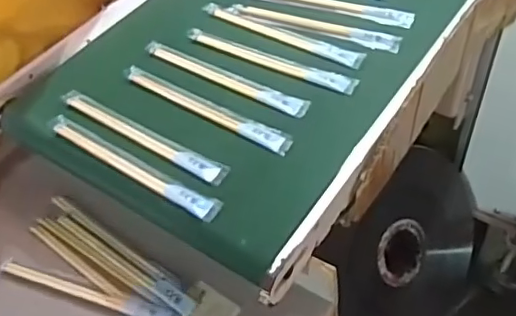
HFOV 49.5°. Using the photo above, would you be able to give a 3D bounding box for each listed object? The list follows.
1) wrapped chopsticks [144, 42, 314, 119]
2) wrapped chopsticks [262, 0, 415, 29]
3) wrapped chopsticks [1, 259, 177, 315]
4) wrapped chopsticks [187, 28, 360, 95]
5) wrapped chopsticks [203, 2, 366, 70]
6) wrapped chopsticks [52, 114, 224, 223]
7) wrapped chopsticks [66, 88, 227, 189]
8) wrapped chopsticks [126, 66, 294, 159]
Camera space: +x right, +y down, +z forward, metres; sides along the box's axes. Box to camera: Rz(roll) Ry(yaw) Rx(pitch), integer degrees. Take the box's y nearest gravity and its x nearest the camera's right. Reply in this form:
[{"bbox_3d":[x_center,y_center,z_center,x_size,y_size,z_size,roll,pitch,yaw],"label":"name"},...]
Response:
[{"bbox_3d":[-0.043,-0.094,0.652,0.226,0.005,0.027,25,56,23],"label":"wrapped chopsticks"},{"bbox_3d":[0.087,-0.200,0.729,0.230,0.007,0.033,18,54,19],"label":"wrapped chopsticks"},{"bbox_3d":[-0.185,0.147,0.604,0.211,0.011,0.026,14,52,16],"label":"wrapped chopsticks"},{"bbox_3d":[0.011,-0.118,0.666,0.226,0.007,0.024,23,56,23],"label":"wrapped chopsticks"},{"bbox_3d":[0.025,-0.153,0.691,0.223,0.005,0.027,23,56,23],"label":"wrapped chopsticks"},{"bbox_3d":[-0.132,0.005,0.572,0.226,0.008,0.023,27,57,25],"label":"wrapped chopsticks"},{"bbox_3d":[-0.126,-0.026,0.599,0.224,0.004,0.023,26,57,24],"label":"wrapped chopsticks"},{"bbox_3d":[-0.061,-0.058,0.616,0.223,0.006,0.027,27,57,25],"label":"wrapped chopsticks"}]

